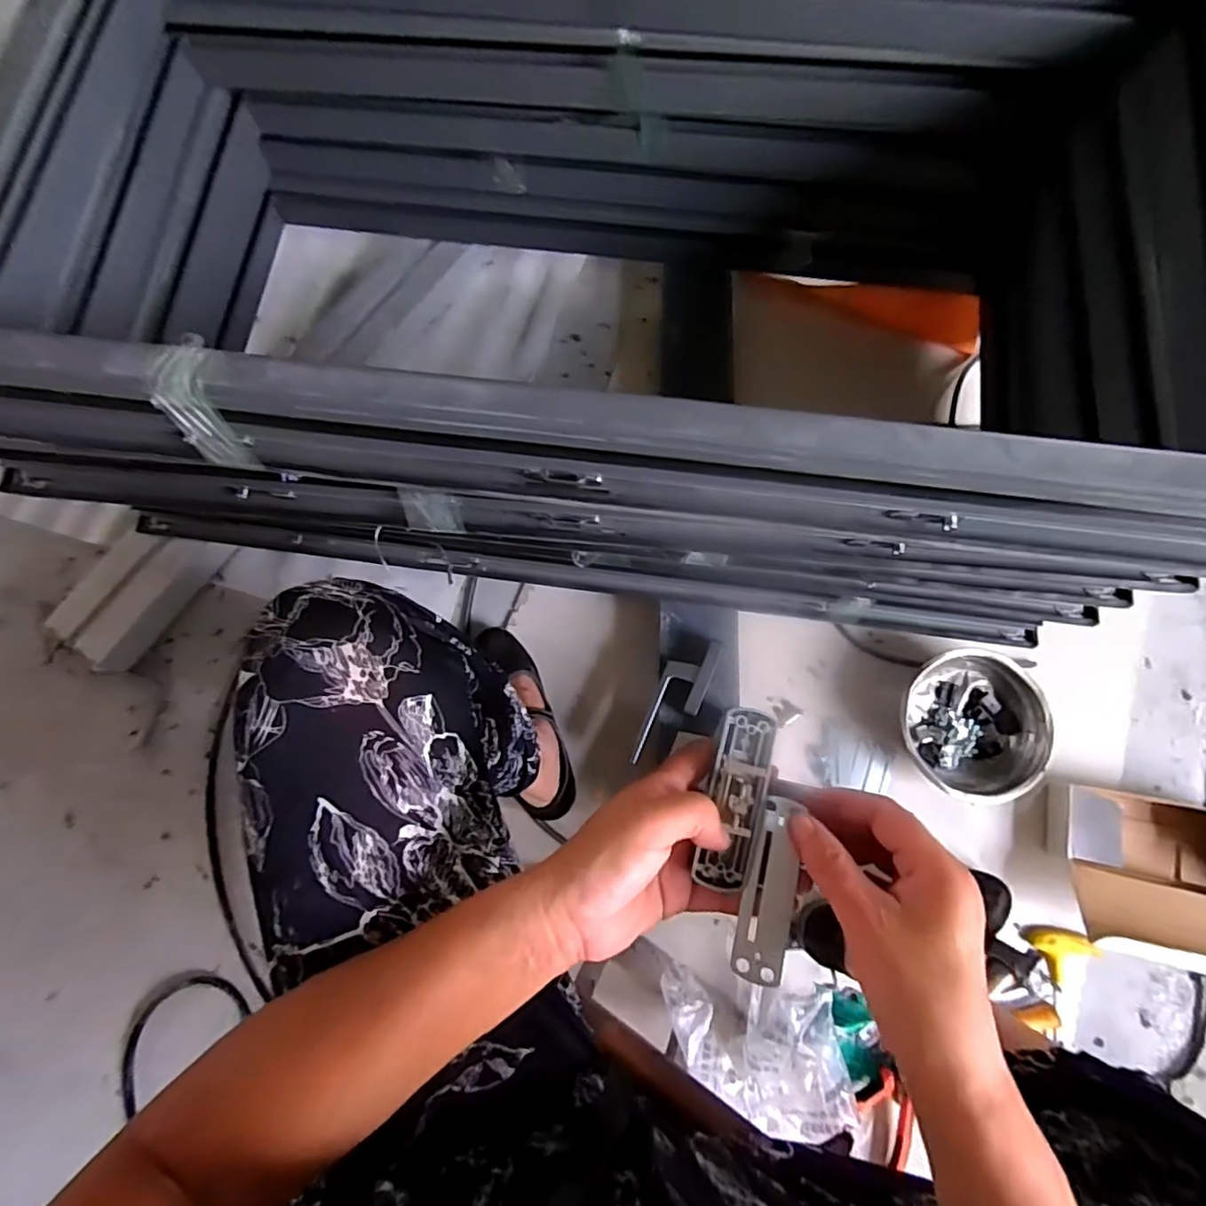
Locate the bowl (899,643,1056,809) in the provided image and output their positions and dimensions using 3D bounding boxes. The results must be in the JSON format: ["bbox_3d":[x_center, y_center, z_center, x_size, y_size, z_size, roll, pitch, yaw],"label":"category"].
[{"bbox_3d":[0.473,0.160,0.759,0.177,0.075,0.183,0,76,-1],"label":"bowl"}]

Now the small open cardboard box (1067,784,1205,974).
[{"bbox_3d":[0.675,0.331,0.706,0.223,0.088,0.182,12,76,2],"label":"small open cardboard box"}]

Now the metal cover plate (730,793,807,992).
[{"bbox_3d":[0.091,0.158,0.319,0.027,0.004,0.090,9,78,25],"label":"metal cover plate"}]

